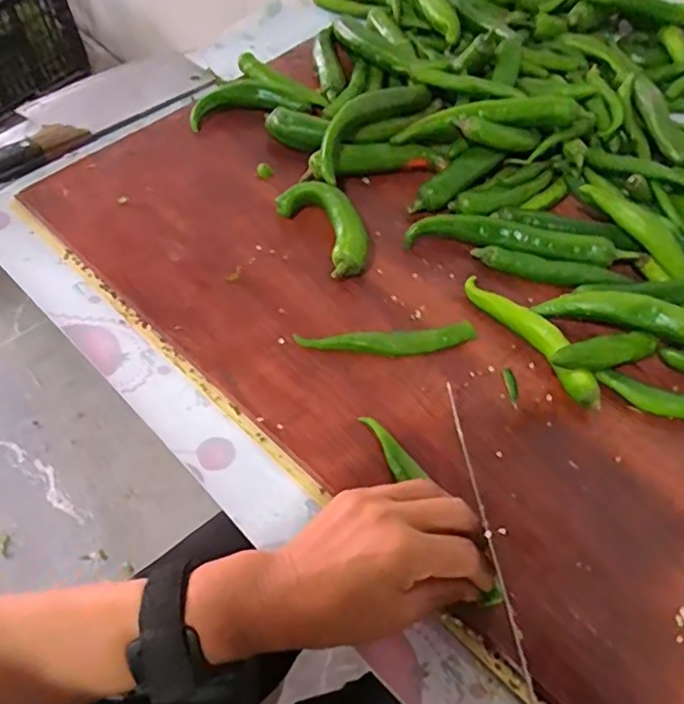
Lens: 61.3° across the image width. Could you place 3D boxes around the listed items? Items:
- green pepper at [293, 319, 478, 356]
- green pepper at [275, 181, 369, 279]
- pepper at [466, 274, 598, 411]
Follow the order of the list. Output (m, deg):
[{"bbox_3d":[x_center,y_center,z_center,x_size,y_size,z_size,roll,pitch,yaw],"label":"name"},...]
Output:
[{"bbox_3d":[0.034,-0.007,0.430,0.132,0.008,0.022,-4,57,-7],"label":"green pepper"},{"bbox_3d":[-0.010,-0.104,0.479,0.050,0.027,0.095,-27,63,-20],"label":"green pepper"},{"bbox_3d":[0.148,-0.013,0.439,0.027,0.019,0.133,-30,64,-22],"label":"pepper"}]

